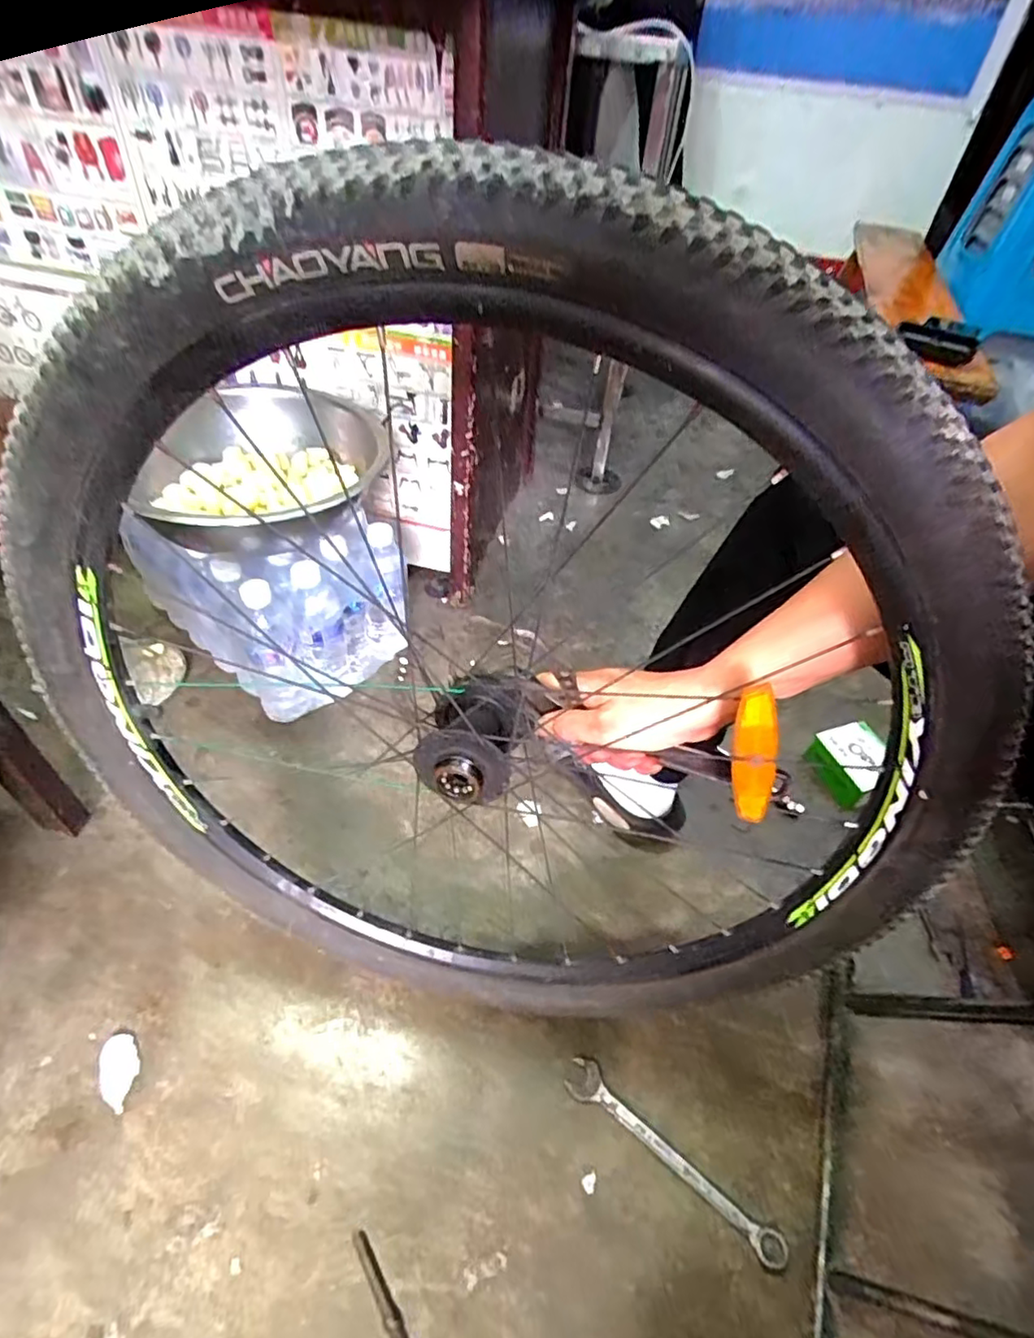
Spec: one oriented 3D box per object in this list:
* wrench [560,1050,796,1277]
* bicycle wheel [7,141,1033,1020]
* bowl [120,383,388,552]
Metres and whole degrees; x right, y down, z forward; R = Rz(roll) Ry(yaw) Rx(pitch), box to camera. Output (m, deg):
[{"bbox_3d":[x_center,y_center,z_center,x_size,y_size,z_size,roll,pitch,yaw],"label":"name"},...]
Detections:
[{"bbox_3d":[0.135,0.428,0.549,0.211,0.008,0.032,32,50,22],"label":"wrench"},{"bbox_3d":[-0.035,0.066,0.435,0.596,0.648,0.096,12,46,4],"label":"bicycle wheel"},{"bbox_3d":[-0.298,-0.241,0.781,0.275,0.103,0.294,4,46,-4],"label":"bowl"}]

